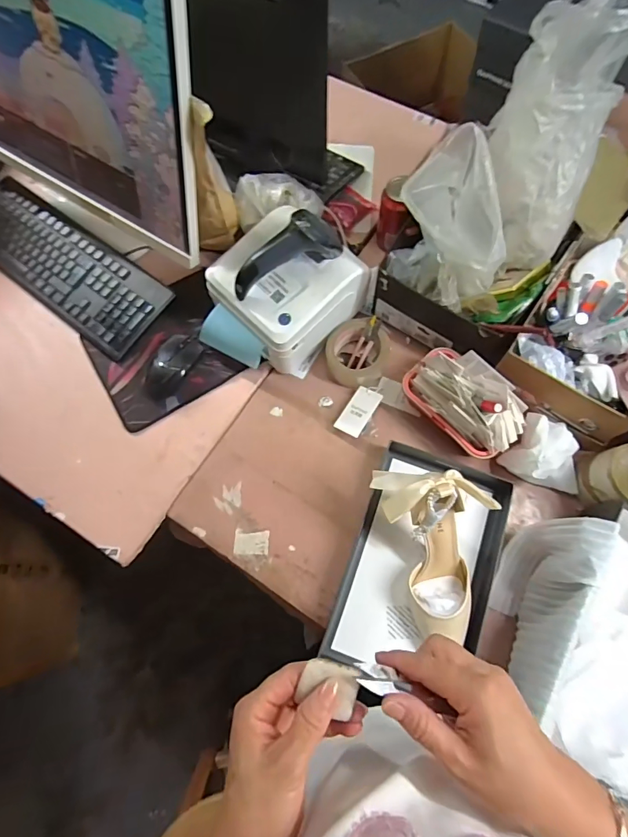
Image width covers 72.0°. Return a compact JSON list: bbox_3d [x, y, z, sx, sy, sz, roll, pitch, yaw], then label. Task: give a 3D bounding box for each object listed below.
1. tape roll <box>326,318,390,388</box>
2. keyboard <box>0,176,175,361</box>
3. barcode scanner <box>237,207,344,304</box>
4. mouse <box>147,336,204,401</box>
[{"bbox_3d":[0.069,-0.105,0.690,0.096,0.040,0.105,-1,71,2],"label":"tape roll"},{"bbox_3d":[-0.455,-0.280,0.764,0.454,0.032,0.143,36,76,13],"label":"keyboard"},{"bbox_3d":[-0.039,-0.230,0.586,0.162,0.069,0.050,-23,72,-6],"label":"barcode scanner"},{"bbox_3d":[-0.230,-0.087,0.697,0.058,0.034,0.108,25,73,10],"label":"mouse"}]

